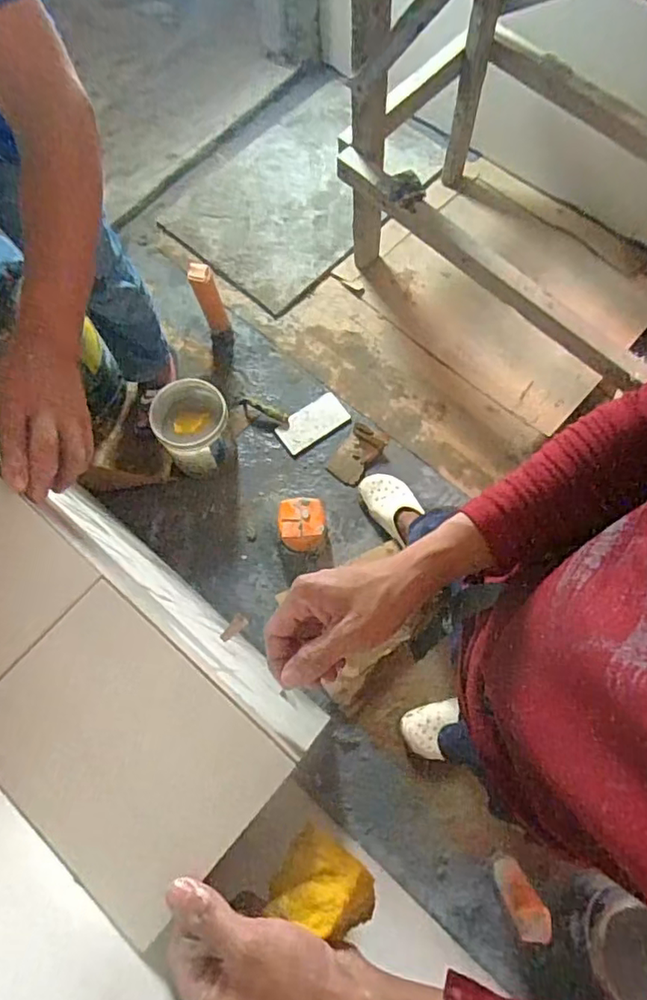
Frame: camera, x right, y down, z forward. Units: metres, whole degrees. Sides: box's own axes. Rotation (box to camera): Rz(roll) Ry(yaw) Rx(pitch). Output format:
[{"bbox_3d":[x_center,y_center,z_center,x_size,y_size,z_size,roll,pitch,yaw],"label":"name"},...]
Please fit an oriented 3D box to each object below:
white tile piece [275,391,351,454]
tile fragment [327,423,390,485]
[{"bbox_3d":[-0.031,-0.205,1.509,0.187,0.017,0.106,-32,73,-9],"label":"white tile piece"},{"bbox_3d":[0.086,-0.118,1.416,0.094,0.021,0.160,32,75,12],"label":"tile fragment"}]

